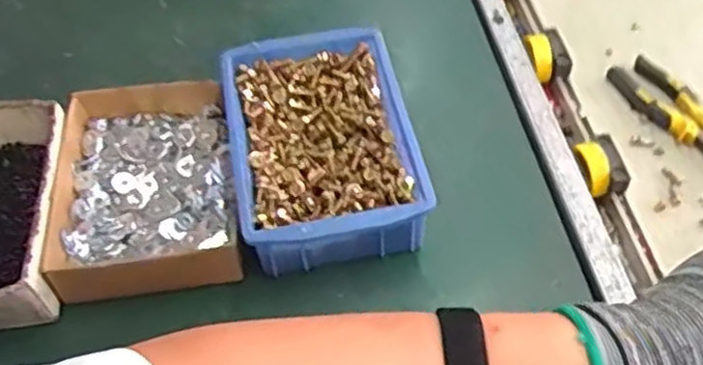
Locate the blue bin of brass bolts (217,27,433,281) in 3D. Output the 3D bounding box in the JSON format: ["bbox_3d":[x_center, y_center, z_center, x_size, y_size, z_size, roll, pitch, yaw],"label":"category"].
[{"bbox_3d":[-0.026,-0.026,0.590,0.139,0.064,0.199,-10,52,-4],"label":"blue bin of brass bolts"}]

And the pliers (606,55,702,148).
[{"bbox_3d":[0.326,-0.056,0.718,0.048,0.019,0.193,-28,55,-17],"label":"pliers"}]

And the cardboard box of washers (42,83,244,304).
[{"bbox_3d":[-0.155,0.000,0.574,0.124,0.041,0.169,-9,52,-4],"label":"cardboard box of washers"}]

